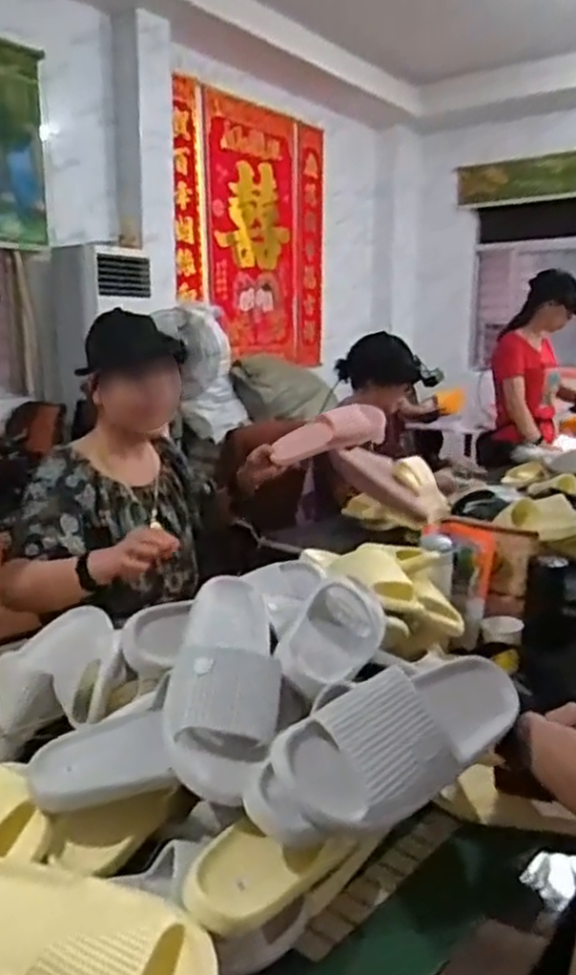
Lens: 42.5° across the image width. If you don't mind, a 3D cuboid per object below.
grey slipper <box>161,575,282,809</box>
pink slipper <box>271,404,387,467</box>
[{"bbox_3d":[-0.065,0.193,0.785,0.116,0.073,0.271,1,35,-1],"label":"grey slipper"},{"bbox_3d":[0.097,-0.125,1.701,0.276,0.102,0.077,-18,13,-5],"label":"pink slipper"}]

